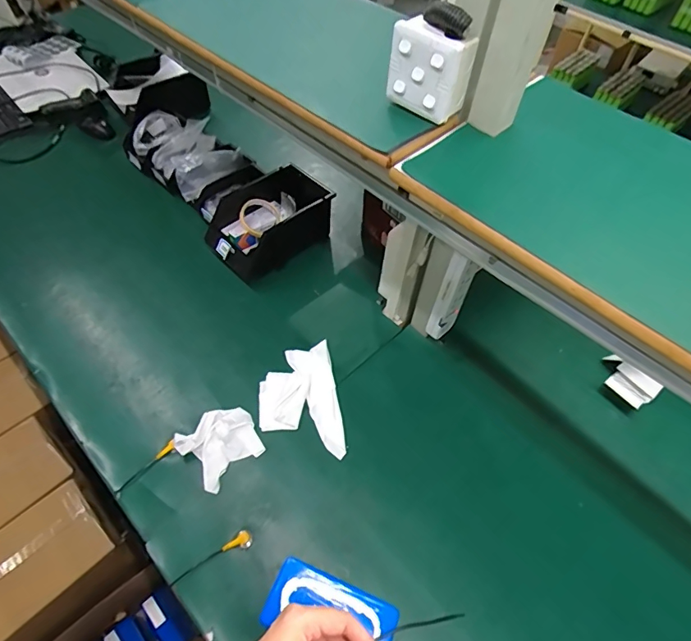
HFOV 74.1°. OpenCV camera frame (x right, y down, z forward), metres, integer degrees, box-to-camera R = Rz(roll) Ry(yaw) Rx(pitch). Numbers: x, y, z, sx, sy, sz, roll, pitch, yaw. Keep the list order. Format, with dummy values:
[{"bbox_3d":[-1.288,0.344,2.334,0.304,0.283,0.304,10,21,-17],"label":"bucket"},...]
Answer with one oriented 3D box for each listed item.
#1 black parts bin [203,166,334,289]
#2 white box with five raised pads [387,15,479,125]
[{"bbox_3d":[-0.158,-0.214,0.994,0.269,0.108,0.159,-34,63,-25],"label":"black parts bin"},{"bbox_3d":[0.095,-0.284,0.521,0.082,0.090,0.049,36,61,21],"label":"white box with five raised pads"}]

